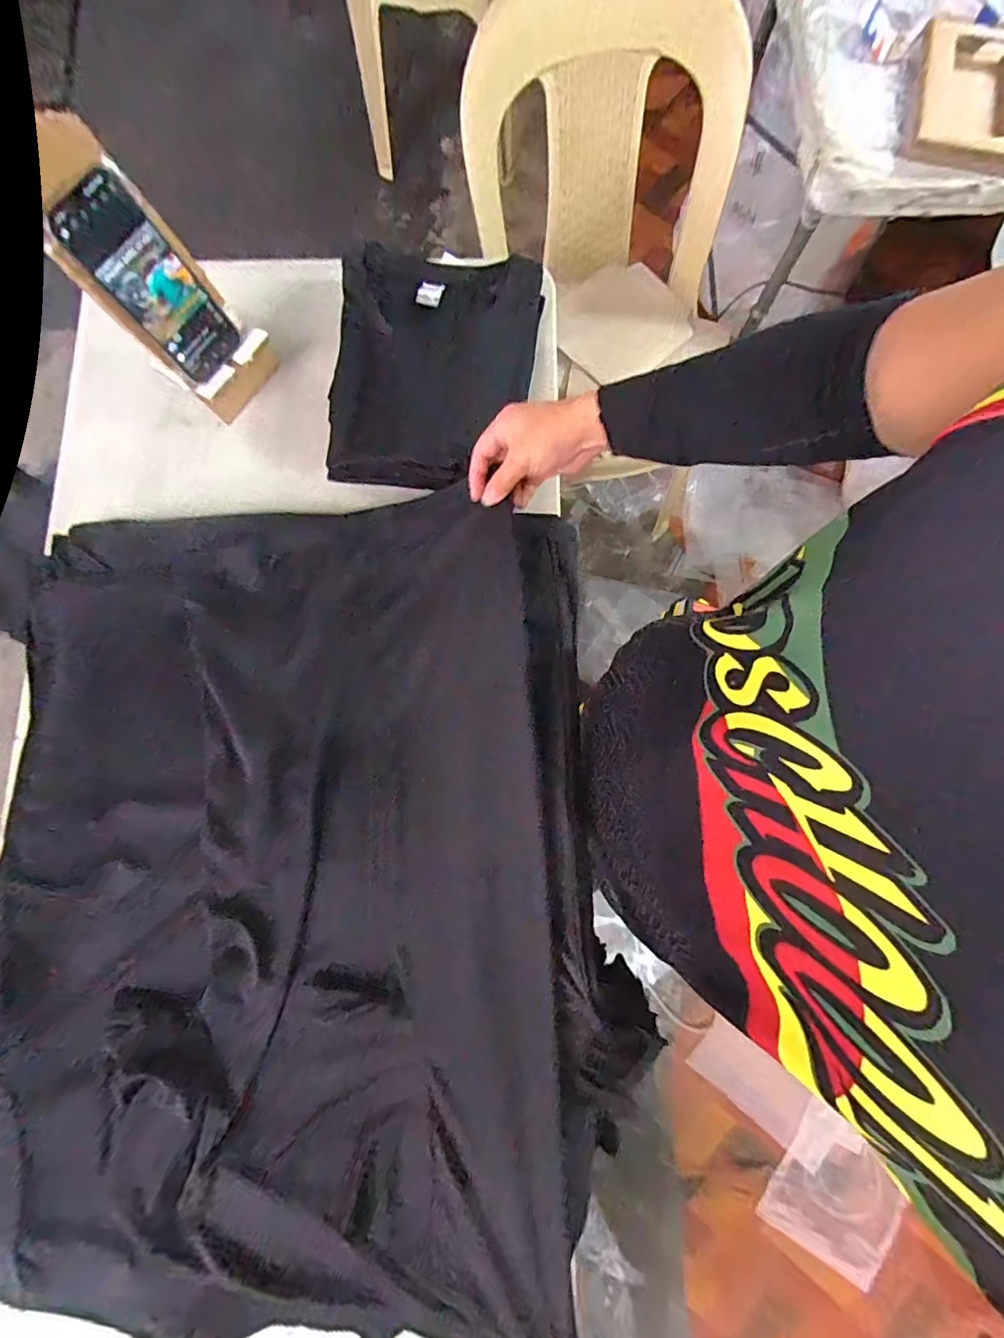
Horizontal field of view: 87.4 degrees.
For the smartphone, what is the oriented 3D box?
[{"bbox_3d":[-0.340,-0.378,0.523,0.010,0.169,0.079,29,80,27],"label":"smartphone"}]

